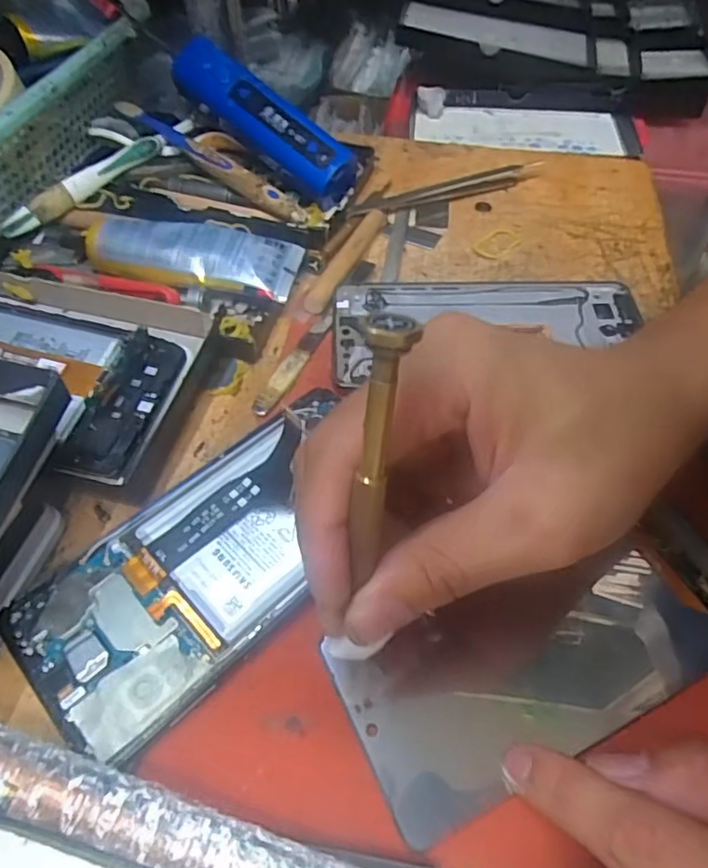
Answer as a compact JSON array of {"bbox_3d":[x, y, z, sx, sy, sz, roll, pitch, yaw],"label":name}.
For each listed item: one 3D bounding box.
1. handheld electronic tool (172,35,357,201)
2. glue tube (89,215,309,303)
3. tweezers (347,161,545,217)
[{"bbox_3d":[-0.059,-0.201,0.378,0.130,0.035,0.029,38,59,2],"label":"handheld electronic tool"},{"bbox_3d":[-0.089,-0.100,0.322,0.114,0.017,0.037,8,53,5],"label":"glue tube"},{"bbox_3d":[0.064,-0.165,0.400,0.152,0.014,0.015,-18,56,-15],"label":"tweezers"}]

